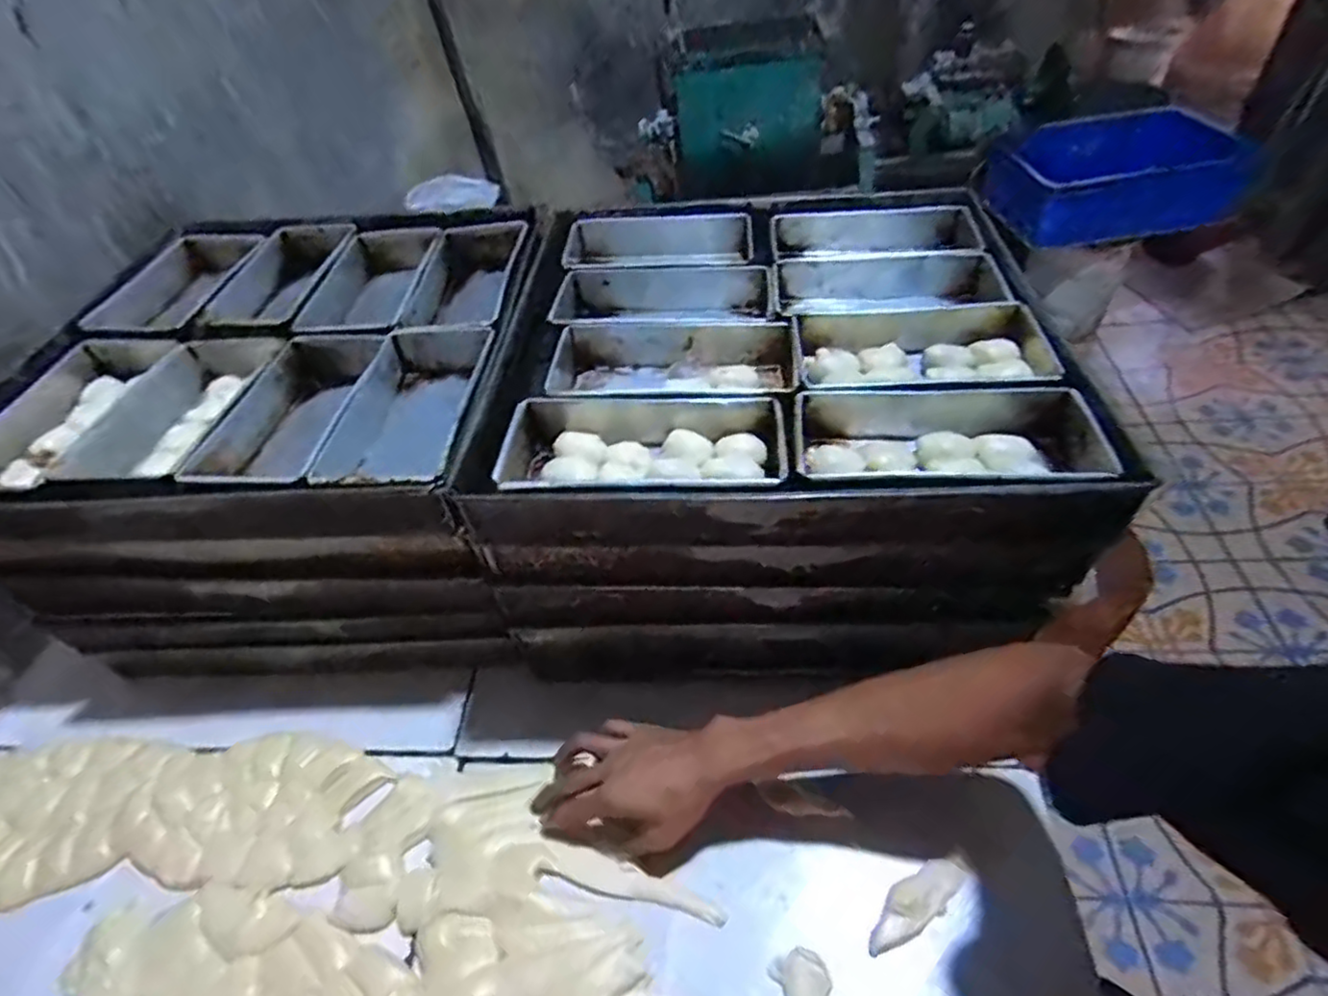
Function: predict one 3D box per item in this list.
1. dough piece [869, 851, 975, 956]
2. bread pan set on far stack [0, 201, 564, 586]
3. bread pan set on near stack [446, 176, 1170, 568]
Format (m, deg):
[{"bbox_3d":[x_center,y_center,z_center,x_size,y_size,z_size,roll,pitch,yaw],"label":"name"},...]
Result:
[{"bbox_3d":[0.189,0.298,0.504,0.099,0.019,0.031,-29,49,-16],"label":"dough piece"},{"bbox_3d":[-0.358,-0.137,0.688,0.446,0.107,0.475,-2,48,9],"label":"bread pan set on far stack"},{"bbox_3d":[0.089,-0.142,0.611,0.440,0.081,0.453,-3,48,8],"label":"bread pan set on near stack"}]

